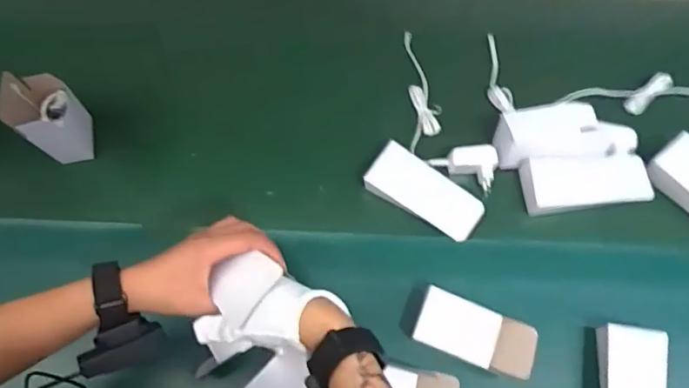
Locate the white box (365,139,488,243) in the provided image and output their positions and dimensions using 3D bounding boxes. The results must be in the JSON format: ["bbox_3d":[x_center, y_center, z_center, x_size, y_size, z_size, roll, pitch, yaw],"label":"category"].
[{"bbox_3d":[0.100,0.001,0.689,0.145,0.035,0.065,32,74,9],"label":"white box"}]

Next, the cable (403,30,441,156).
[{"bbox_3d":[0.111,-0.150,0.768,0.042,0.027,0.180,-2,72,-2],"label":"cable"}]

